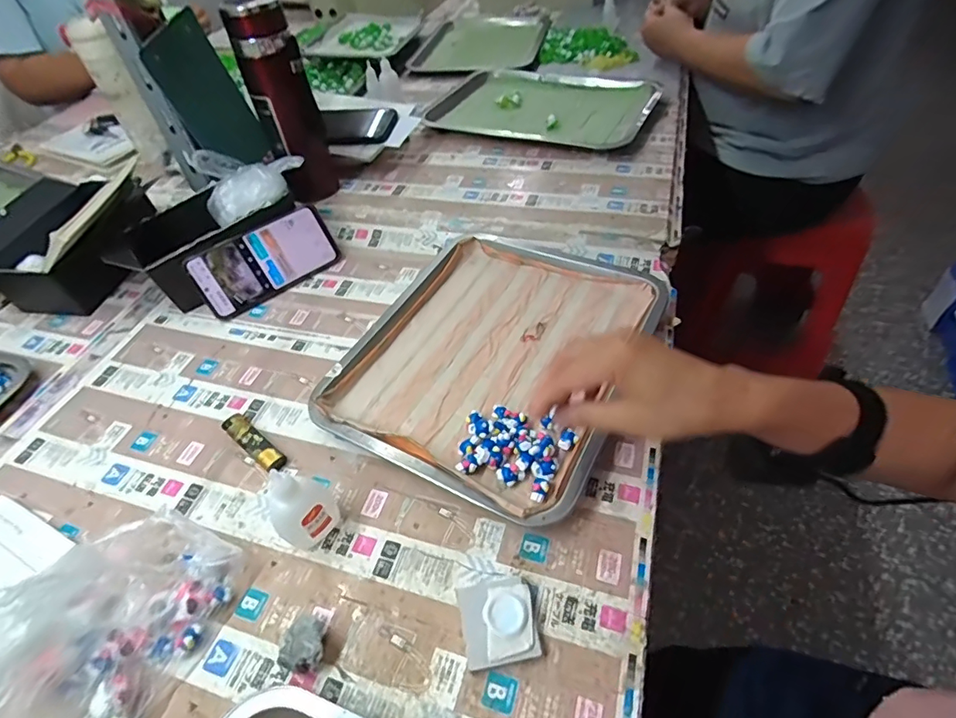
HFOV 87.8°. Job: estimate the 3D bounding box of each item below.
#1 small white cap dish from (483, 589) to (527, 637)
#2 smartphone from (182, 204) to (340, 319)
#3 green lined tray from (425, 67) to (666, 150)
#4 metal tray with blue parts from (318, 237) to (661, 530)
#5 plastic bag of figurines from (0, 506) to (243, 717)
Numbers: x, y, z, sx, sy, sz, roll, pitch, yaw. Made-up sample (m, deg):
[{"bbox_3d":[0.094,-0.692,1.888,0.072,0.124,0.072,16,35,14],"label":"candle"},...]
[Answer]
[{"bbox_3d":[0.018,0.171,0.335,0.029,0.006,0.028,22,55,23],"label":"small white cap dish"},{"bbox_3d":[-0.254,-0.118,0.598,0.162,0.078,0.008,-35,19,-19],"label":"smartphone"},{"bbox_3d":[0.105,-0.407,0.796,0.324,0.020,0.219,19,54,21],"label":"green lined tray"},{"bbox_3d":[0.016,-0.014,0.500,0.267,0.039,0.311,20,54,22],"label":"metal tray with blue parts"},{"bbox_3d":[-0.248,0.168,0.328,0.100,0.103,0.146,19,54,21],"label":"plastic bag of figurines"}]

